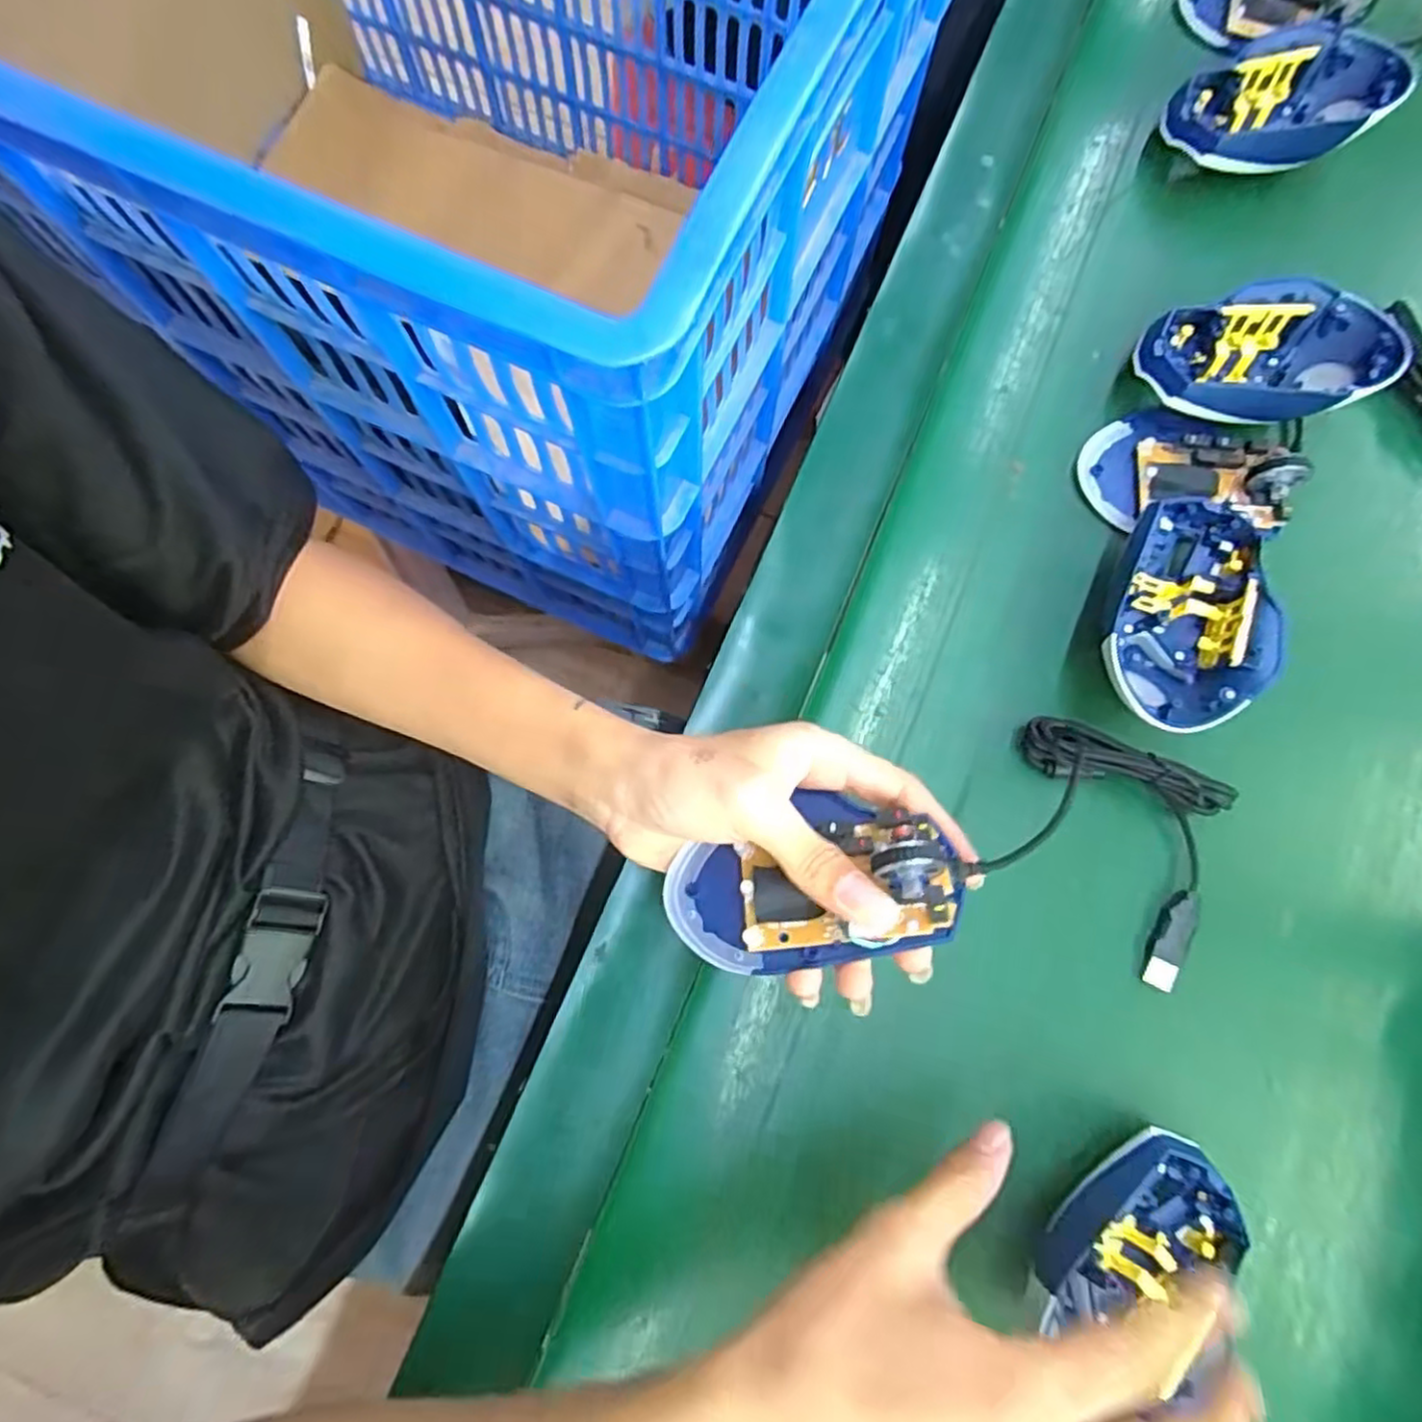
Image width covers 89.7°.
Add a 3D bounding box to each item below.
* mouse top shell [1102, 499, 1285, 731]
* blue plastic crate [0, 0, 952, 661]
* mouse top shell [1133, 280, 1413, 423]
[{"bbox_3d":[0.231,-0.042,0.354,0.070,0.041,0.113,19,78,-2],"label":"mouse top shell"},{"bbox_3d":[-0.212,-0.418,0.491,0.634,0.381,0.477,26,77,-1],"label":"blue plastic crate"},{"bbox_3d":[0.289,-0.184,0.379,0.118,0.041,0.070,0,79,-6],"label":"mouse top shell"}]

